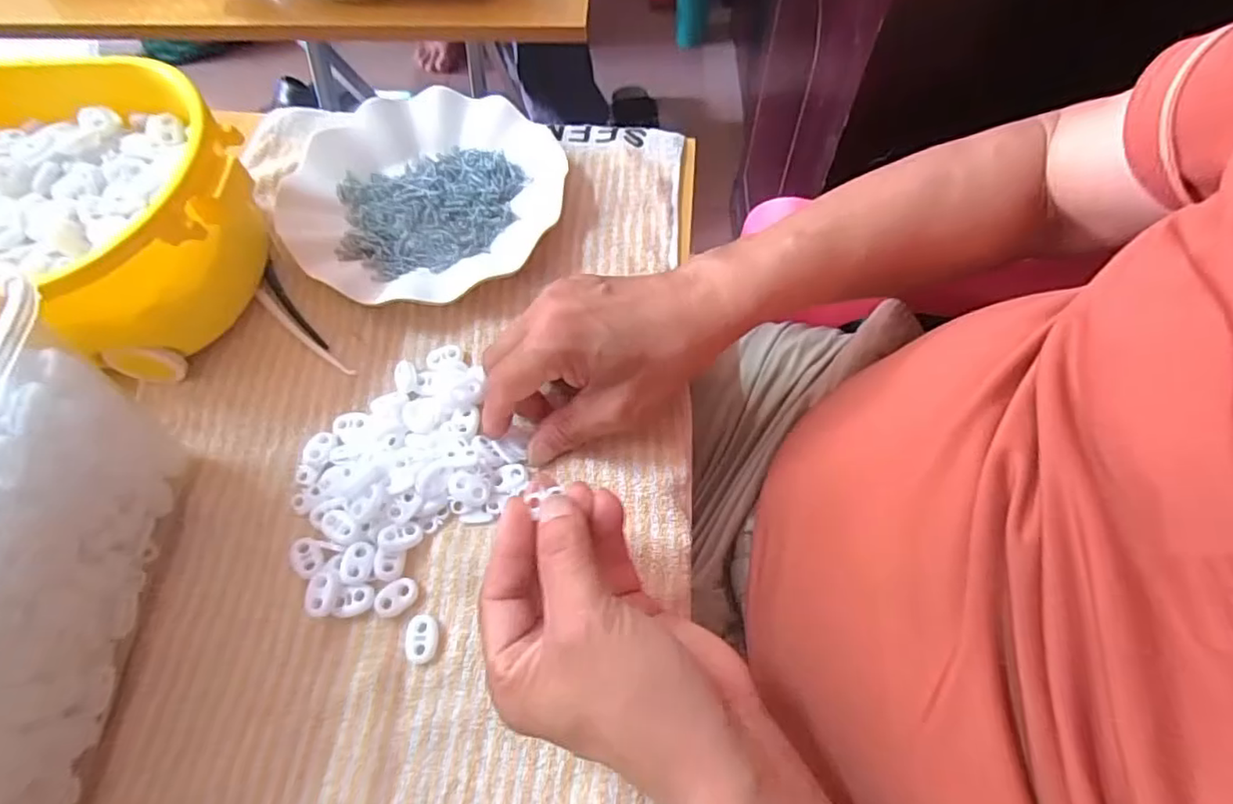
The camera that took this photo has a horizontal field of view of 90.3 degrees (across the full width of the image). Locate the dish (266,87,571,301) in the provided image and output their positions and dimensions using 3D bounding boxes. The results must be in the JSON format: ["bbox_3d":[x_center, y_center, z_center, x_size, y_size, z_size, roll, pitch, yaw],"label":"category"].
[{"bbox_3d":[-0.131,-0.145,0.421,0.182,0.027,0.165,-30,67,-12],"label":"dish"}]

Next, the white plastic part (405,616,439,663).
[{"bbox_3d":[-0.096,0.118,0.305,0.016,0.005,0.021,-3,64,1],"label":"white plastic part"}]

